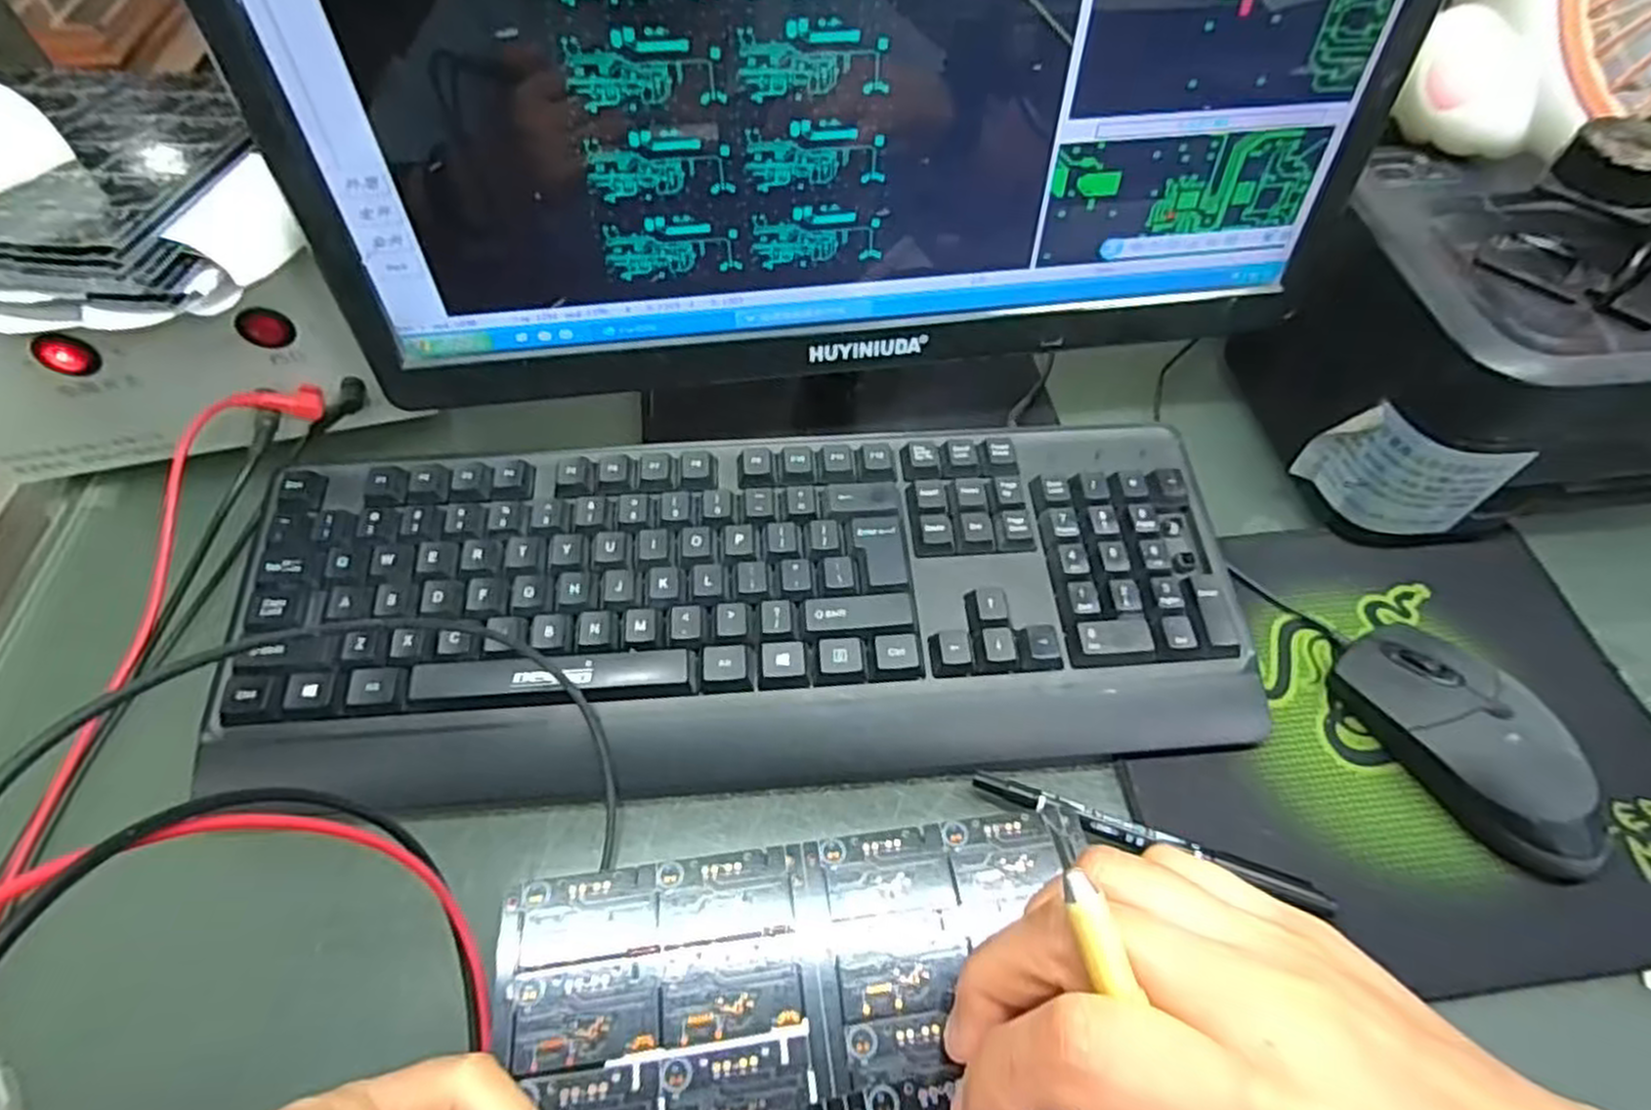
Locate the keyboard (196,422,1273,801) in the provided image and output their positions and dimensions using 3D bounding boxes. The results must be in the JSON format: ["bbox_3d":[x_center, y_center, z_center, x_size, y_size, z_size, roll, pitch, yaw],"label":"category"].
[{"bbox_3d":[-0.032,0.020,0.353,0.425,0.041,0.153,-3,57,-4],"label":"keyboard"}]

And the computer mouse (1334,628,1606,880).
[{"bbox_3d":[0.274,0.079,0.331,0.053,0.036,0.114,-23,60,-17],"label":"computer mouse"}]

